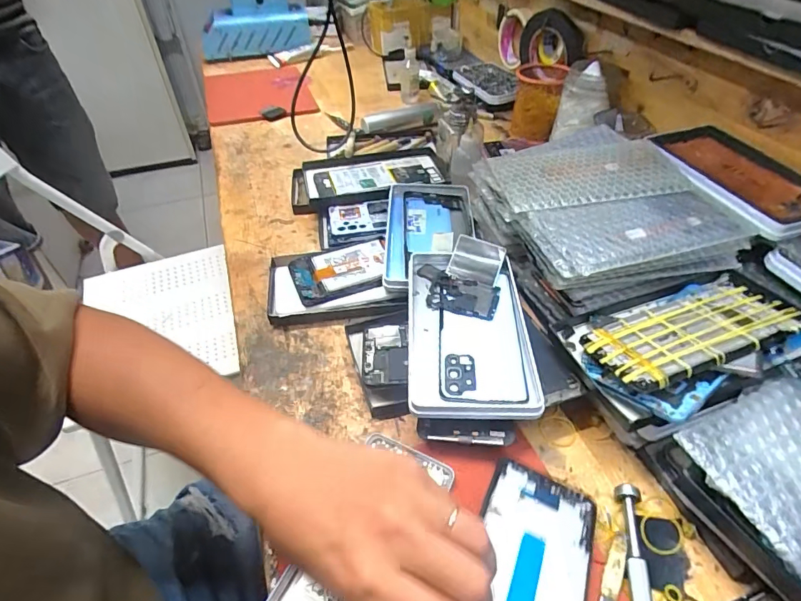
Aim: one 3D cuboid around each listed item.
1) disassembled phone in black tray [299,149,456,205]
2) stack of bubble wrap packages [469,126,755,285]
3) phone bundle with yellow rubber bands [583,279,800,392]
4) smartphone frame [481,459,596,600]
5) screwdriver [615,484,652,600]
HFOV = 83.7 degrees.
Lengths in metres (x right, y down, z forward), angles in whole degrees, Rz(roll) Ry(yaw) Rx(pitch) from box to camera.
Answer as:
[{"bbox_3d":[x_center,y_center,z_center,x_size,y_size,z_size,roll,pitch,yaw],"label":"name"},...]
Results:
[{"bbox_3d":[-0.035,-0.177,0.632,0.196,0.017,0.115,-8,46,-7],"label":"disassembled phone in black tray"},{"bbox_3d":[0.185,-0.085,0.441,0.176,0.081,0.194,-13,46,-12],"label":"stack of bubble wrap packages"},{"bbox_3d":[0.227,0.023,0.350,0.151,0.026,0.070,-15,47,-13],"label":"phone bundle with yellow rubber bands"},{"bbox_3d":[0.076,0.171,0.270,0.071,0.009,0.156,26,38,13],"label":"smartphone frame"},{"bbox_3d":[0.150,0.179,0.279,0.013,0.010,0.125,7,46,8],"label":"screwdriver"}]

